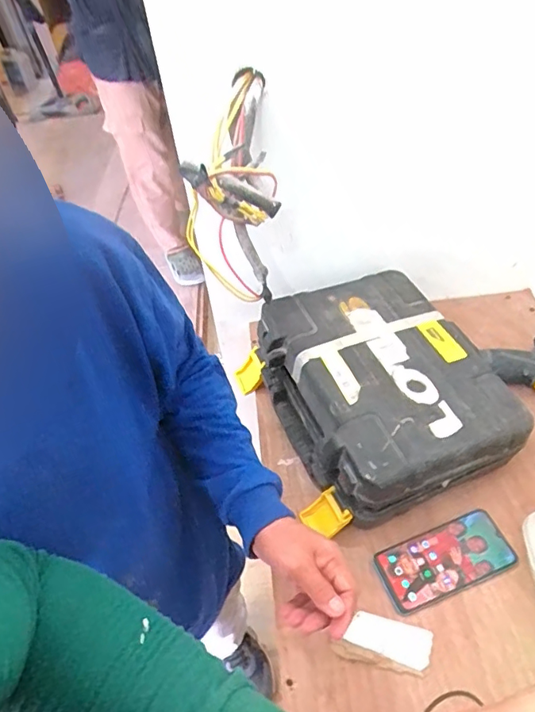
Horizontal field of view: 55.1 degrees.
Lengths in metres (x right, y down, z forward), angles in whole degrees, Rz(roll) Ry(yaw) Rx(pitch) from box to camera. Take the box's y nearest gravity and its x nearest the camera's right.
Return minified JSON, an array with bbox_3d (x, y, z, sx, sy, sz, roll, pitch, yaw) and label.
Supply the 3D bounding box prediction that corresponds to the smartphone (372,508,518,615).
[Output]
[{"bbox_3d":[0.216,0.247,0.626,0.158,0.010,0.075,-19,52,-10],"label":"smartphone"}]

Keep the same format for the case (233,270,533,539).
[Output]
[{"bbox_3d":[0.152,0.046,0.715,0.270,0.136,0.321,-20,52,-11],"label":"case"}]

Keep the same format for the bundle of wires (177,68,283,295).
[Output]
[{"bbox_3d":[-0.044,-0.192,0.611,0.105,0.206,0.144,-8,51,-1],"label":"bundle of wires"}]

